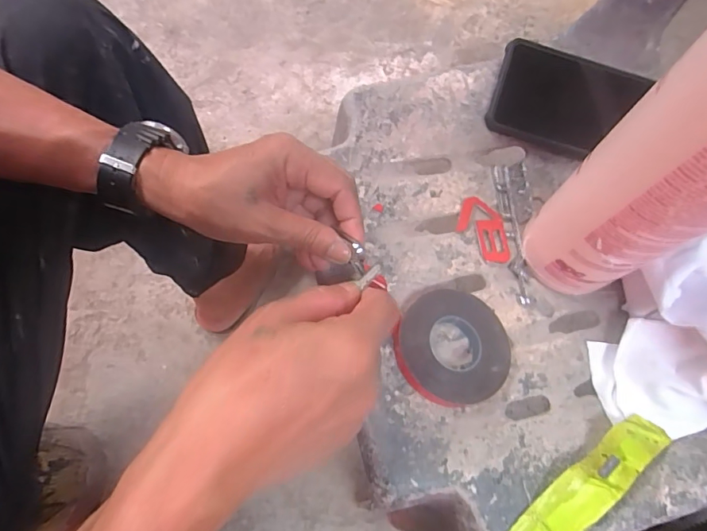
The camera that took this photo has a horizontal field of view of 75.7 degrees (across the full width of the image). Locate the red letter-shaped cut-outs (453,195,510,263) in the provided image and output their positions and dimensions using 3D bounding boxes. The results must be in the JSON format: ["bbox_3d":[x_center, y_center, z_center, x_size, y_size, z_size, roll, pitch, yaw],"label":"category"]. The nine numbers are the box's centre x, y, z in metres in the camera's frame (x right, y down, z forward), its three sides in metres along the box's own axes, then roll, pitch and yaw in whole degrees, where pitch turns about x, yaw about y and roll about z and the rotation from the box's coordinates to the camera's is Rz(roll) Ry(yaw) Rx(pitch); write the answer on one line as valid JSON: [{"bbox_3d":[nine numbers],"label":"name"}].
[{"bbox_3d":[0.110,-0.029,0.377,0.056,0.004,0.038,42,75,11],"label":"red letter-shaped cut-outs"}]

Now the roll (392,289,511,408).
[{"bbox_3d":[0.071,0.057,0.327,0.080,0.018,0.081,1,72,-2],"label":"roll"}]

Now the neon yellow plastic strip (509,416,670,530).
[{"bbox_3d":[0.147,0.144,0.288,0.142,0.023,0.028,-35,76,-12],"label":"neon yellow plastic strip"}]

